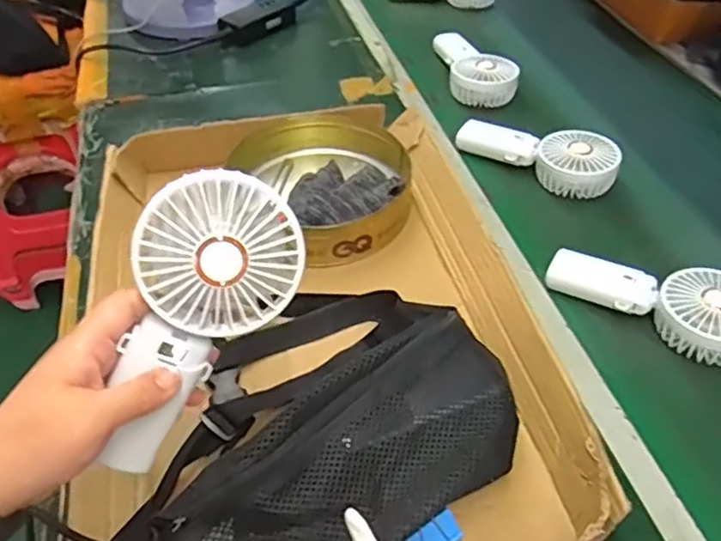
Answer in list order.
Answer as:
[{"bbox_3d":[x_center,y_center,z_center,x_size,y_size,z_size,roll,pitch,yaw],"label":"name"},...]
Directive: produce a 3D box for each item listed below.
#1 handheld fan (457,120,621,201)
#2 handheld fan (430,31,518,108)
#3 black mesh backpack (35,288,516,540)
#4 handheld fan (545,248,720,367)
[{"bbox_3d":[0.205,-0.137,0.736,0.185,0.051,0.069,26,48,25],"label":"handheld fan"},{"bbox_3d":[0.145,-0.286,0.872,0.082,0.037,0.169,-18,50,-18],"label":"handheld fan"},{"bbox_3d":[-0.050,0.107,0.451,0.292,0.076,0.238,-29,50,-28],"label":"black mesh backpack"},{"bbox_3d":[0.269,0.019,0.573,0.184,0.040,0.078,27,52,26],"label":"handheld fan"}]

